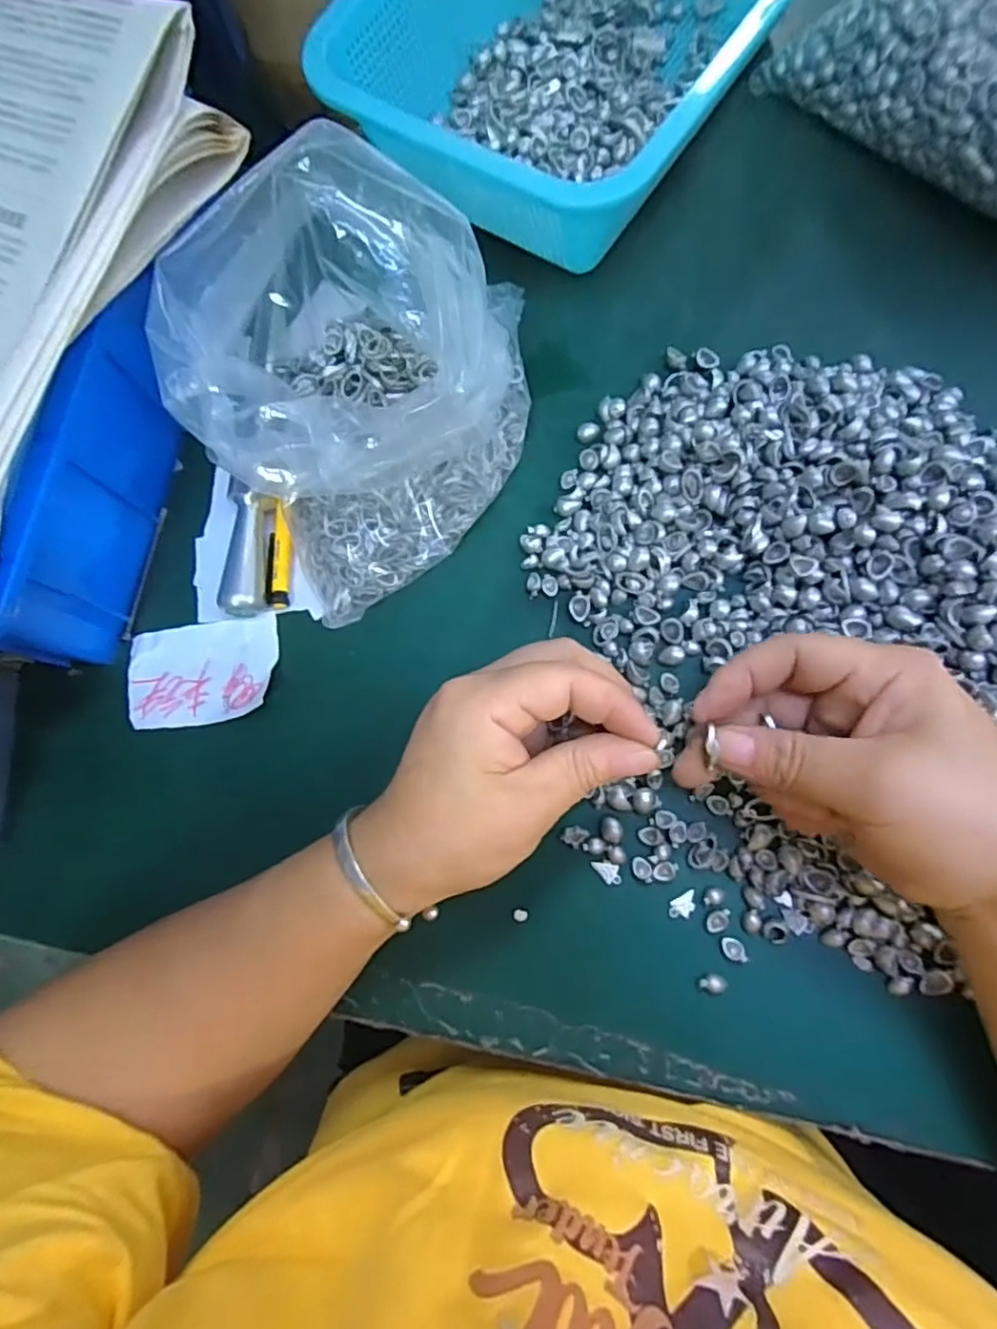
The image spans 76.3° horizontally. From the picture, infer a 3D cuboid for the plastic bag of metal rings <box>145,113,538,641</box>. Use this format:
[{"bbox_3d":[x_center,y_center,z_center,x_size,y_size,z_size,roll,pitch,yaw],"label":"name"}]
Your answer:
[{"bbox_3d":[-0.058,-0.139,0.294,0.176,0.095,0.156,-37,77,-1],"label":"plastic bag of metal rings"}]

